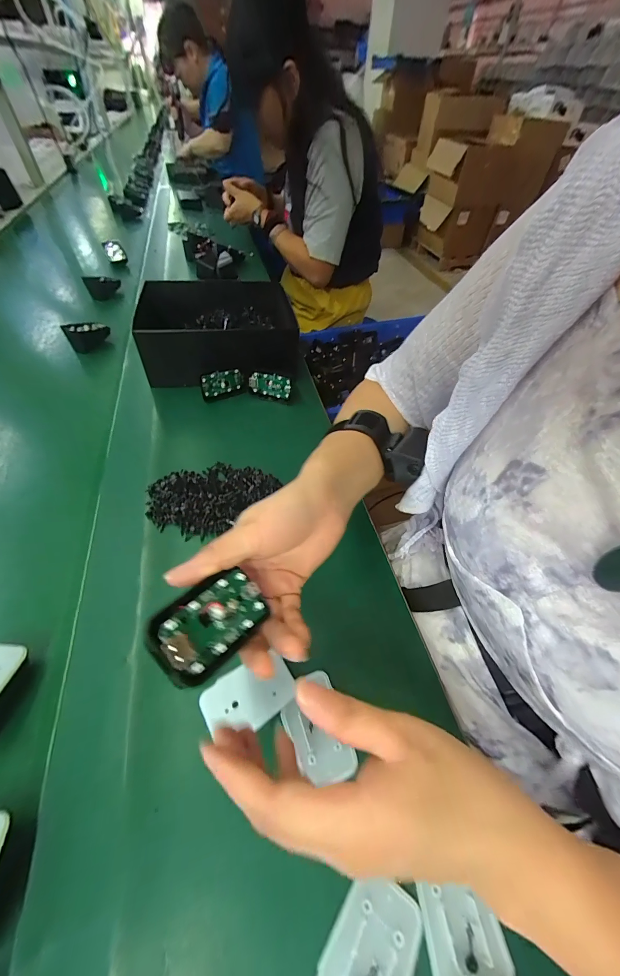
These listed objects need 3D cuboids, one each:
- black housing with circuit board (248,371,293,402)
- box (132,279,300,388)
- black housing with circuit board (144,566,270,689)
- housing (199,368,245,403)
[{"bbox_3d":[-0.063,-0.158,0.507,0.070,0.039,0.018,11,51,6],"label":"black housing with circuit board"},{"bbox_3d":[-0.151,-0.264,0.548,0.235,0.079,0.195,-10,52,-11],"label":"box"},{"bbox_3d":[-0.054,0.074,0.184,0.041,0.007,0.068,53,34,3],"label":"black housing with circuit board"},{"bbox_3d":[-0.134,-0.160,0.503,0.066,0.041,0.019,-22,55,-20],"label":"housing"}]

